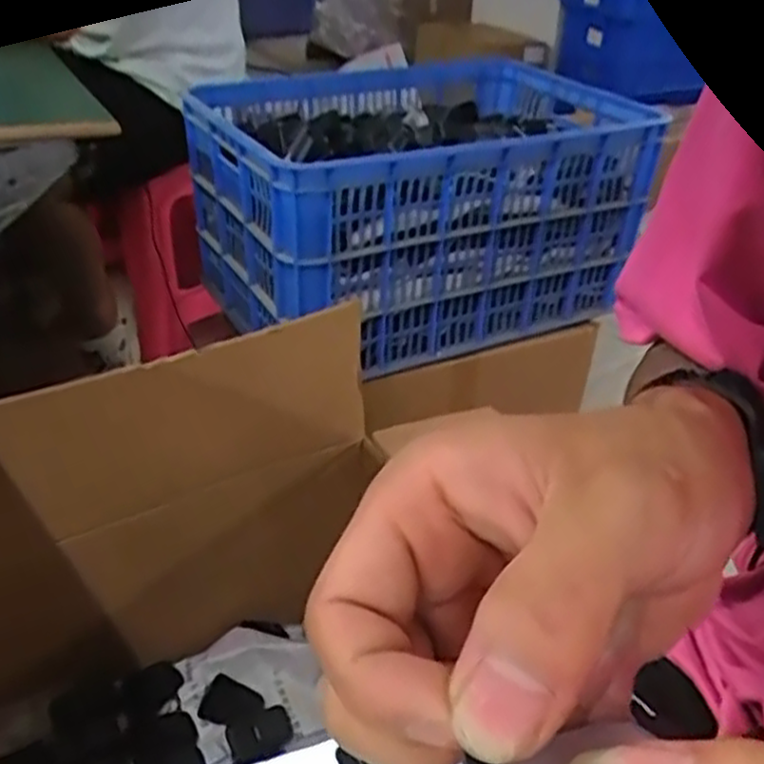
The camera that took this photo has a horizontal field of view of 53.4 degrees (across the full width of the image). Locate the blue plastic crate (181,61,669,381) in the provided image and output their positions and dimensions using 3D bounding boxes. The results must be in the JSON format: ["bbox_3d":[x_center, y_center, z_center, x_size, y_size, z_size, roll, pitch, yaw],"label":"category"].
[{"bbox_3d":[0.042,-0.279,1.155,0.605,0.287,0.453,-19,40,-28],"label":"blue plastic crate"}]

